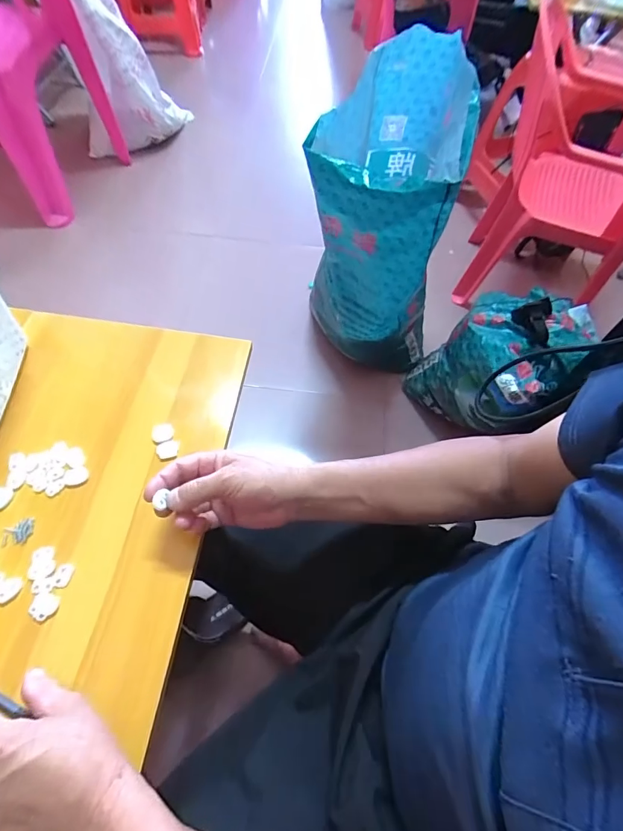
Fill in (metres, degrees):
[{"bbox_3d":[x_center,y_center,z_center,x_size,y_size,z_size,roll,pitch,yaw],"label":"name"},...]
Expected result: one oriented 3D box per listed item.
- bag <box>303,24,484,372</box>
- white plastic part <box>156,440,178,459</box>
[{"bbox_3d":[0.162,-0.378,0.927,0.302,0.595,0.349,16,60,6],"label":"bag"},{"bbox_3d":[-0.164,0.038,0.478,0.024,0.006,0.021,-19,62,-14],"label":"white plastic part"}]

